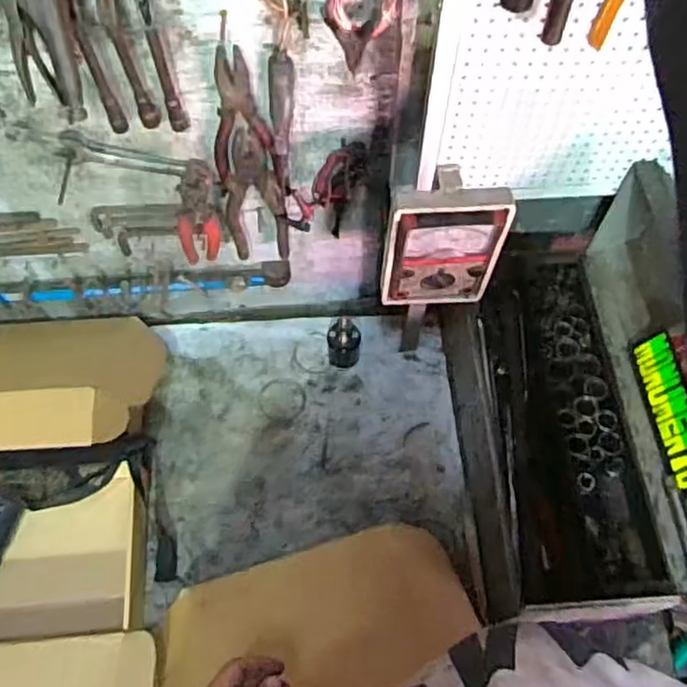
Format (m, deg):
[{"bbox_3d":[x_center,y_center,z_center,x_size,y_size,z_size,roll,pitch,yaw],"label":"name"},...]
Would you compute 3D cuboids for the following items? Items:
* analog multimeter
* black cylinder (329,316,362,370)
[{"bbox_3d":[0.108,-0.096,0.726,0.123,0.196,0.031,-3,61,-2],"label":"analog multimeter"},{"bbox_3d":[0.001,0.001,0.998,0.047,0.081,0.043,0,61,0],"label":"black cylinder"}]

